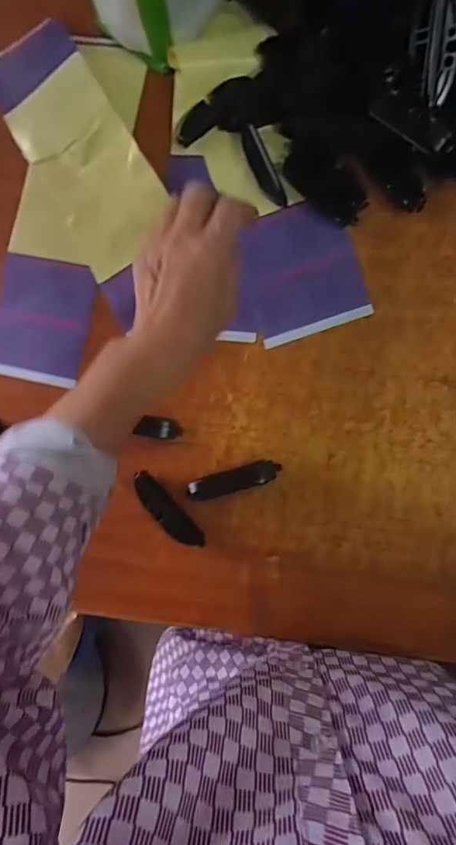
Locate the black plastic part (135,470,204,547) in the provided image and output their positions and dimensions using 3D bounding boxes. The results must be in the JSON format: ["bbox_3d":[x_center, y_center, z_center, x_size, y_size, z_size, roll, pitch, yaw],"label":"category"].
[{"bbox_3d":[-0.051,0.076,0.383,0.020,0.018,0.079,-45,81,2],"label":"black plastic part"}]

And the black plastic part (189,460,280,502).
[{"bbox_3d":[0.005,0.050,0.384,0.080,0.008,0.020,-17,83,6],"label":"black plastic part"}]

